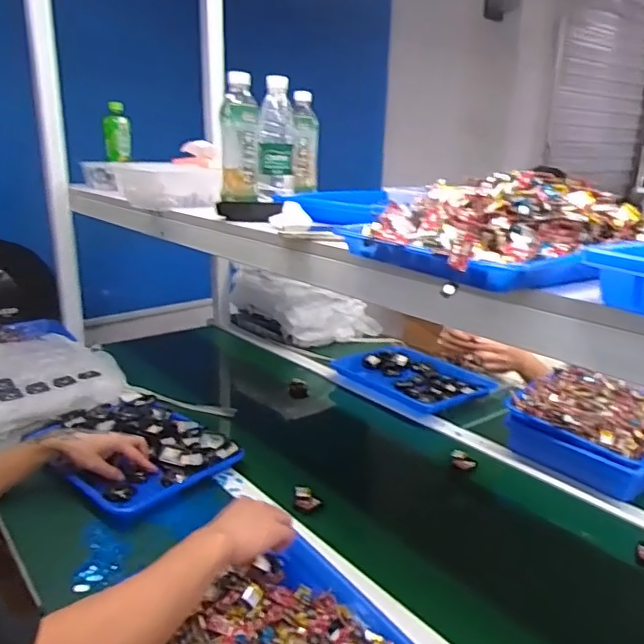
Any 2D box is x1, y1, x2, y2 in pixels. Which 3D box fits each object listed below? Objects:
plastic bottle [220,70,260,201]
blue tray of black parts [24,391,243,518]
[{"bbox_3d":[-0.135,-0.301,0.962,0.064,0.193,0.064,-2,16,-8],"label":"plastic bottle"},{"bbox_3d":[-0.355,0.224,1.067,0.365,0.051,0.249,15,22,41],"label":"blue tray of black parts"}]

